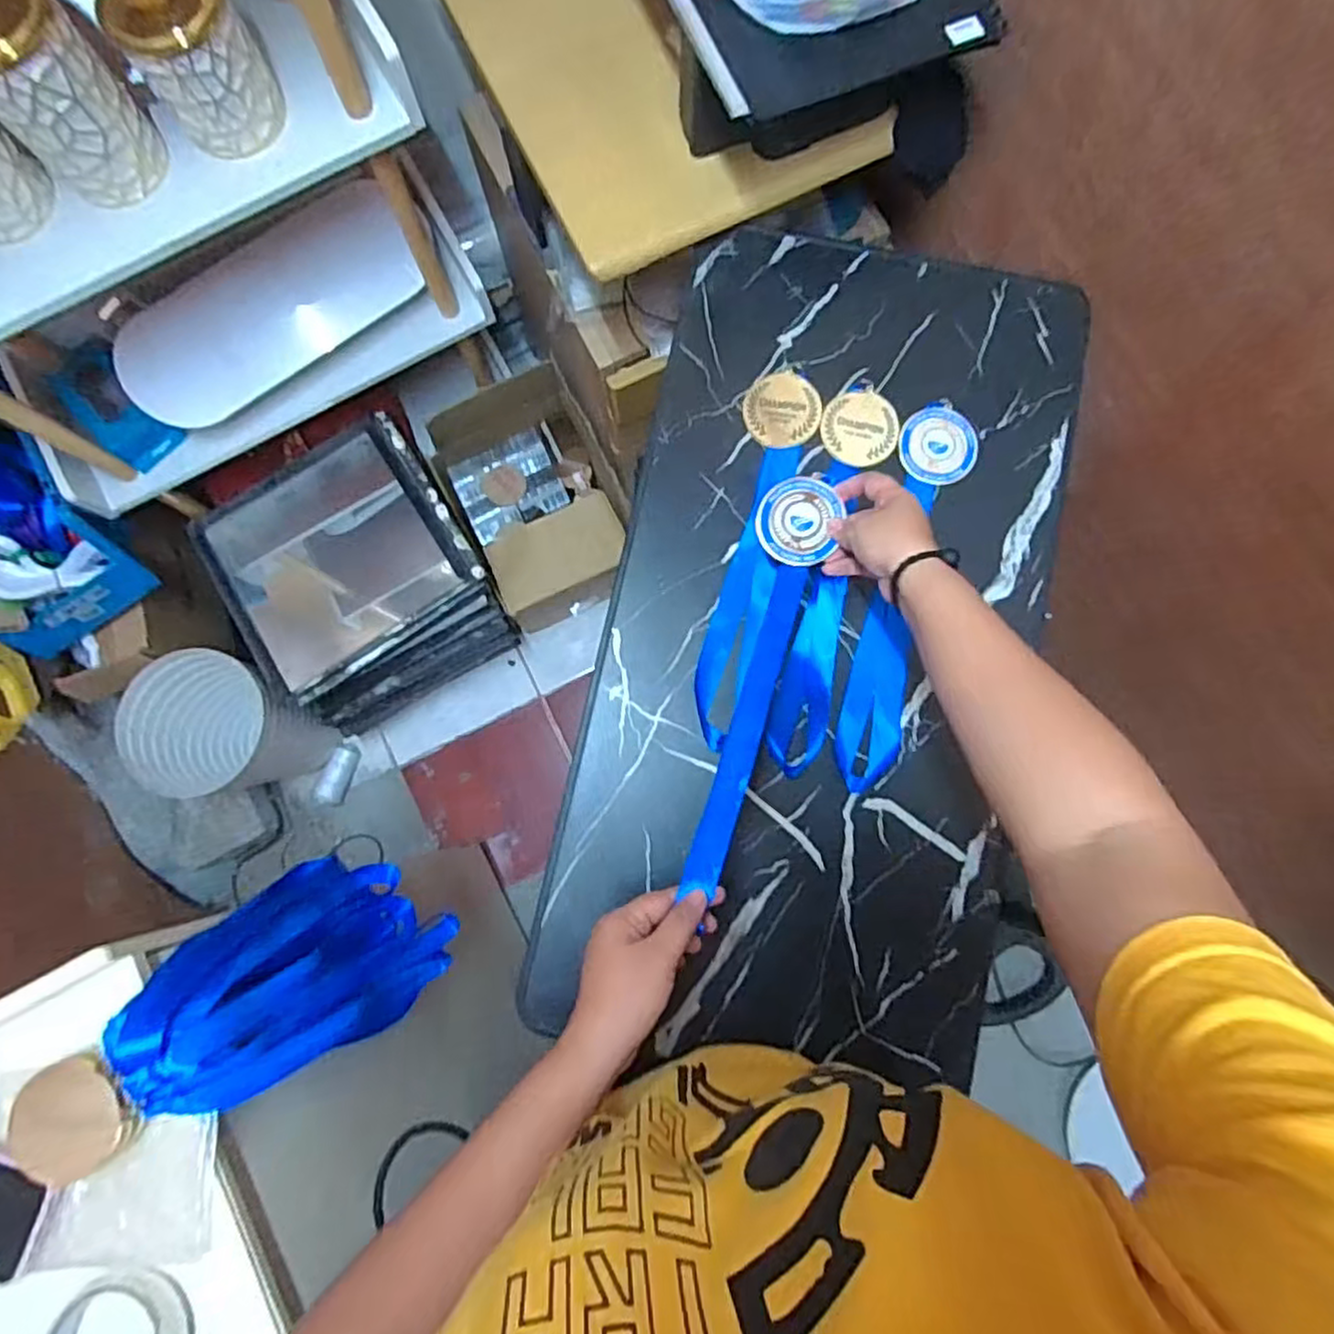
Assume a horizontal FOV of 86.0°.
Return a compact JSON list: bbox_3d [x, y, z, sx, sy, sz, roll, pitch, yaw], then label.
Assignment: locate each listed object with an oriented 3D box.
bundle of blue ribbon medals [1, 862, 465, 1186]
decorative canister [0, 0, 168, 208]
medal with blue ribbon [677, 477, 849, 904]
[{"bbox_3d":[-0.353,0.273,0.644,0.193,0.343,0.161,-22,82,-3],"label":"bundle of blue ribbon medals"},{"bbox_3d":[-0.526,-0.494,0.608,0.102,0.169,0.079,-41,83,-5],"label":"decorative canister"},{"bbox_3d":[0.071,0.002,0.565,0.063,0.034,0.342,17,69,3],"label":"medal with blue ribbon"}]

